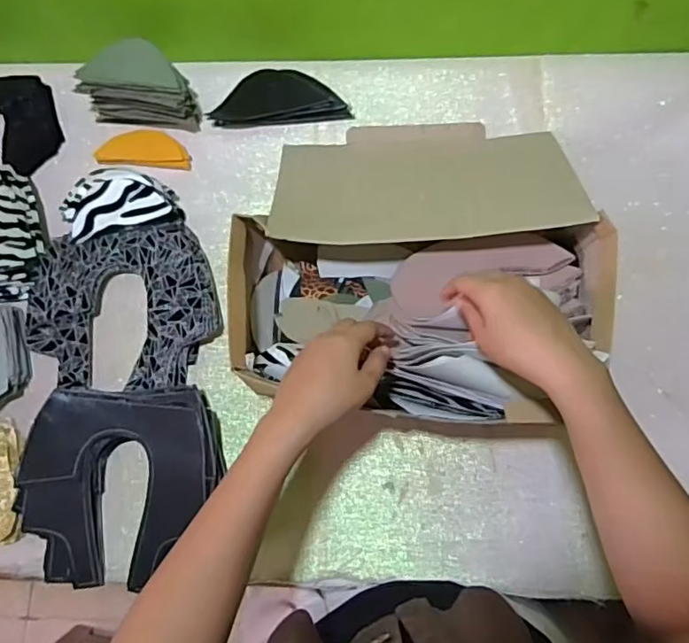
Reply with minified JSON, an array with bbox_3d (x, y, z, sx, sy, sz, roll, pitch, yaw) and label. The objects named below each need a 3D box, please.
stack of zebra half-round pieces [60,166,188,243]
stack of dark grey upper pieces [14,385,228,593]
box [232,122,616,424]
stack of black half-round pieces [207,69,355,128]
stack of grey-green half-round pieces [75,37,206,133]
[{"bbox_3d":[-0.249,-0.132,0.631,0.118,0.050,0.065,-13,74,-2],"label":"stack of zebra half-round pieces"},{"bbox_3d":[-0.223,0.161,0.562,0.197,0.030,0.183,-2,74,1],"label":"stack of dark grey upper pieces"},{"bbox_3d":[0.072,-0.079,0.580,0.341,0.107,0.346,4,74,2],"label":"box"},{"bbox_3d":[-0.076,-0.270,0.682,0.161,0.024,0.067,0,74,1],"label":"stack of black half-round pieces"},{"bbox_3d":[-0.239,-0.275,0.656,0.131,0.082,0.058,7,74,3],"label":"stack of grey-green half-round pieces"}]

